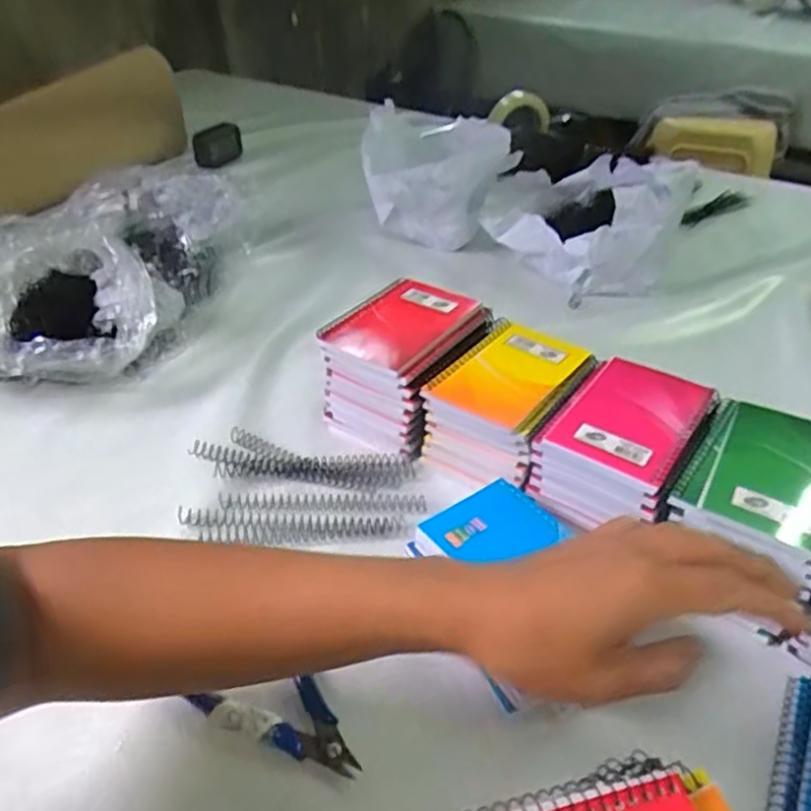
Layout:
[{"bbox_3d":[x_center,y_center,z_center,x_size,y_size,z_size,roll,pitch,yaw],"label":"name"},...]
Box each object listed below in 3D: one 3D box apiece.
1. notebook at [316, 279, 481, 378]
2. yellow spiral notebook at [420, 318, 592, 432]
[{"bbox_3d":[-0.001,-0.072,0.567,0.086,0.012,0.130,27,46,28],"label":"notebook"},{"bbox_3d":[0.080,-0.026,0.531,0.085,0.012,0.120,26,46,28],"label":"yellow spiral notebook"}]

